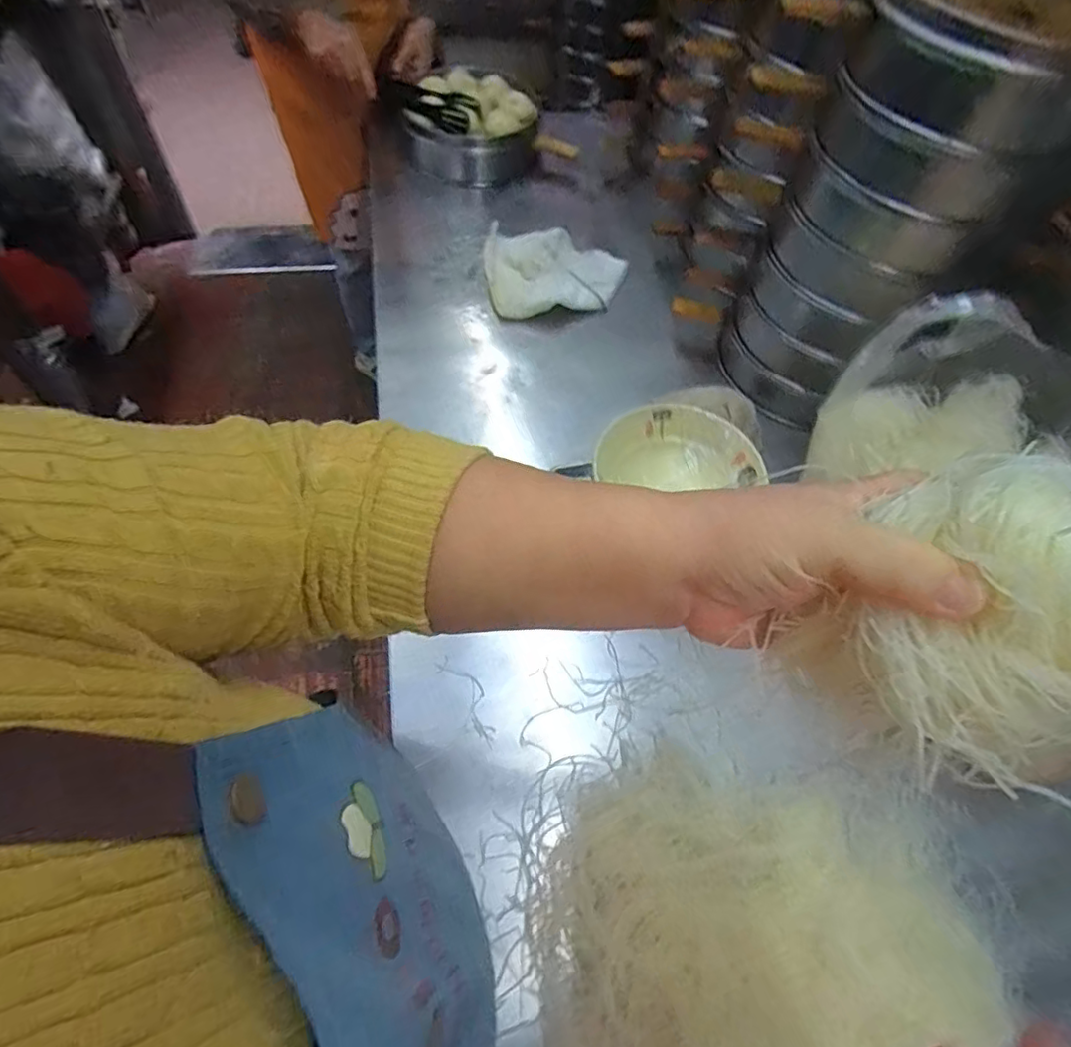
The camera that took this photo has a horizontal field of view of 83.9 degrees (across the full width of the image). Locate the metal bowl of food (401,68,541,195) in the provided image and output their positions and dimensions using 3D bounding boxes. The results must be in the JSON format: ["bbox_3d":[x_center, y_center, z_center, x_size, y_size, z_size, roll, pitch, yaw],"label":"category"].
[{"bbox_3d":[-0.124,-0.702,1.058,0.204,0.106,0.211,2,58,-3],"label":"metal bowl of food"}]

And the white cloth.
[{"bbox_3d":[0.027,-0.381,0.910,0.221,0.040,0.184,6,59,0],"label":"white cloth"}]

